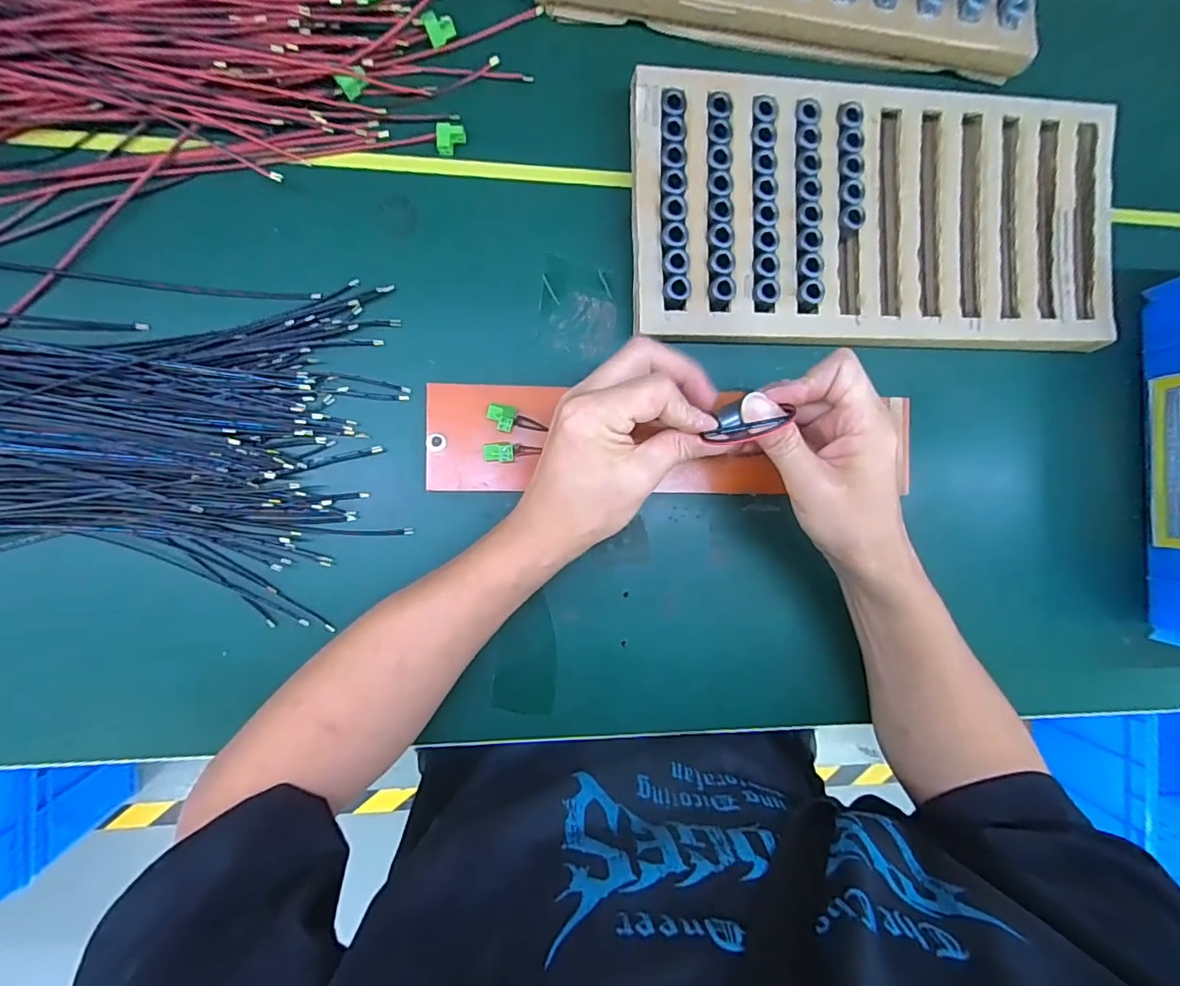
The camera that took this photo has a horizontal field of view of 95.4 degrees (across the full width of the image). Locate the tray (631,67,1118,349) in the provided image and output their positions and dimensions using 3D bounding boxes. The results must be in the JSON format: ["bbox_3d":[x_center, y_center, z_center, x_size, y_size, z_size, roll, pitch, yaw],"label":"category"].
[{"bbox_3d":[0.209,-0.197,0.395,0.364,0.038,0.178,-1,90,-9],"label":"tray"}]

